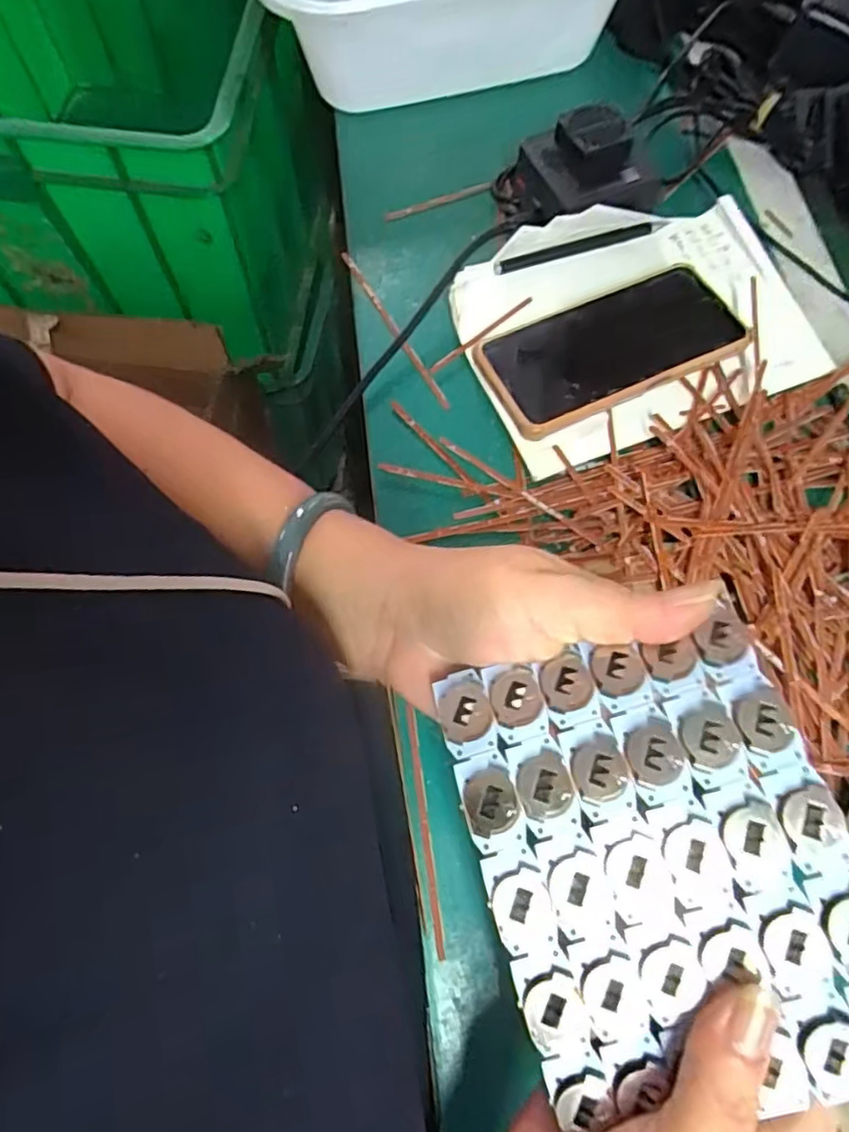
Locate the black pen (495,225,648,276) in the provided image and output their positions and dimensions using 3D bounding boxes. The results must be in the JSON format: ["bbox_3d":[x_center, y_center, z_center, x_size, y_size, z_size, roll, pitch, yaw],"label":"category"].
[{"bbox_3d":[0.102,-0.216,0.433,0.114,0.010,0.006,-19,70,-5],"label":"black pen"}]

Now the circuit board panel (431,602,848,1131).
[{"bbox_3d":[0.073,0.091,0.197,0.107,0.012,0.135,-17,73,4],"label":"circuit board panel"}]

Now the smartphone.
[{"bbox_3d":[0.117,-0.139,0.398,0.157,0.016,0.075,-24,71,-7],"label":"smartphone"}]

